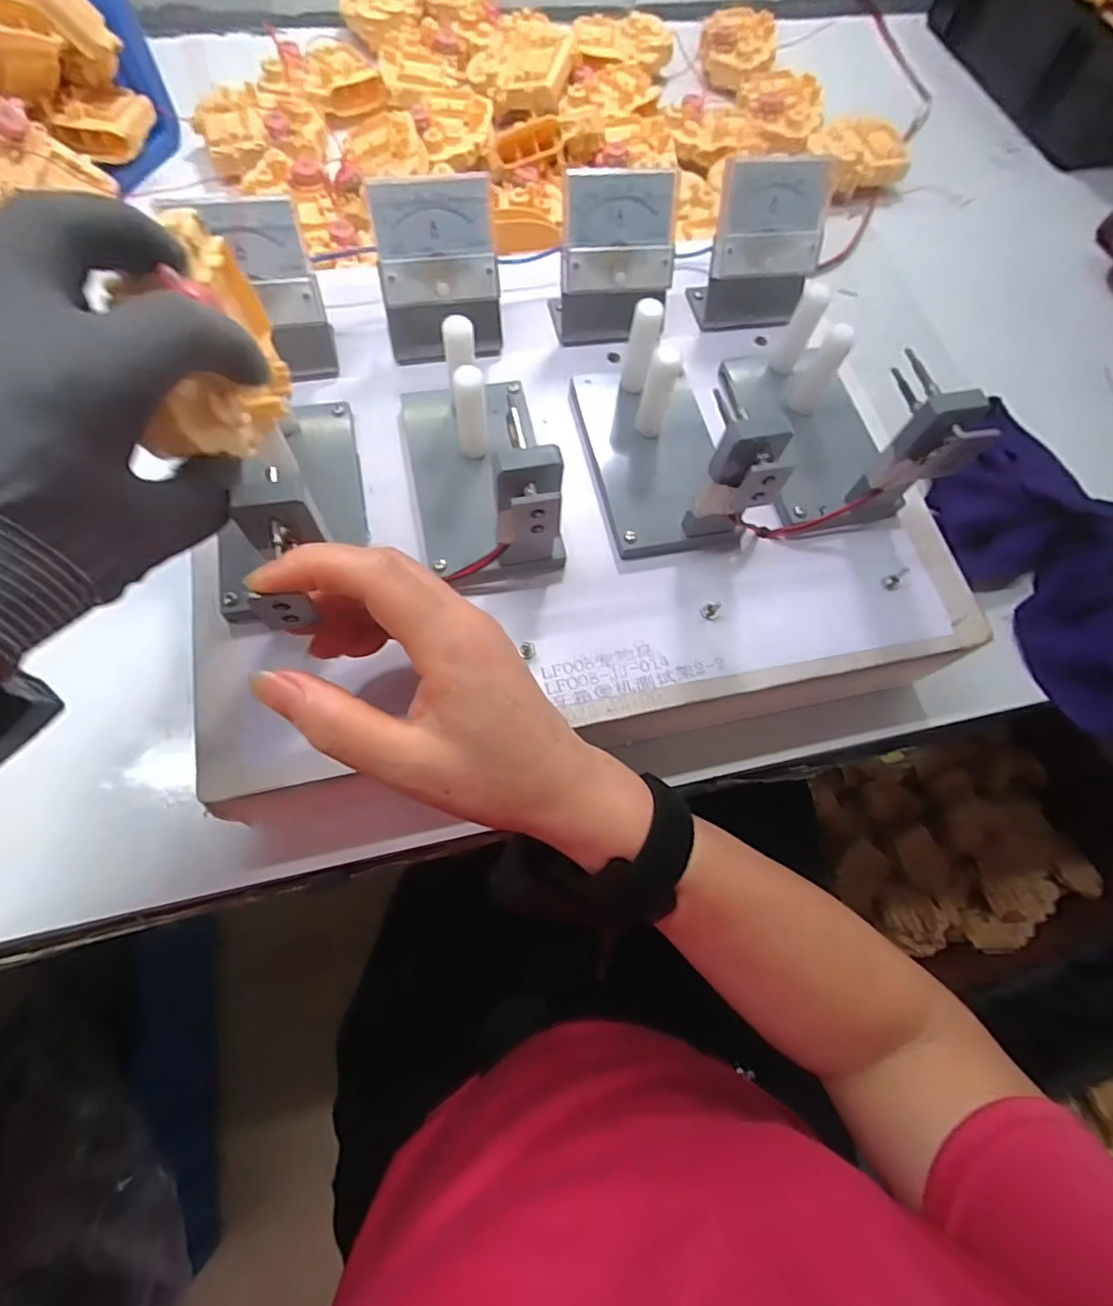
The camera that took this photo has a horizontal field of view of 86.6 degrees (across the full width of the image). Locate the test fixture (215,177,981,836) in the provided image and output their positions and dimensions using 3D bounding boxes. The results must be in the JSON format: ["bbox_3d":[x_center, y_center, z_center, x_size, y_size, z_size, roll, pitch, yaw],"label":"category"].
[{"bbox_3d":[0.009,-0.108,0.307,0.394,0.108,0.276,-10,65,-8],"label":"test fixture"}]

